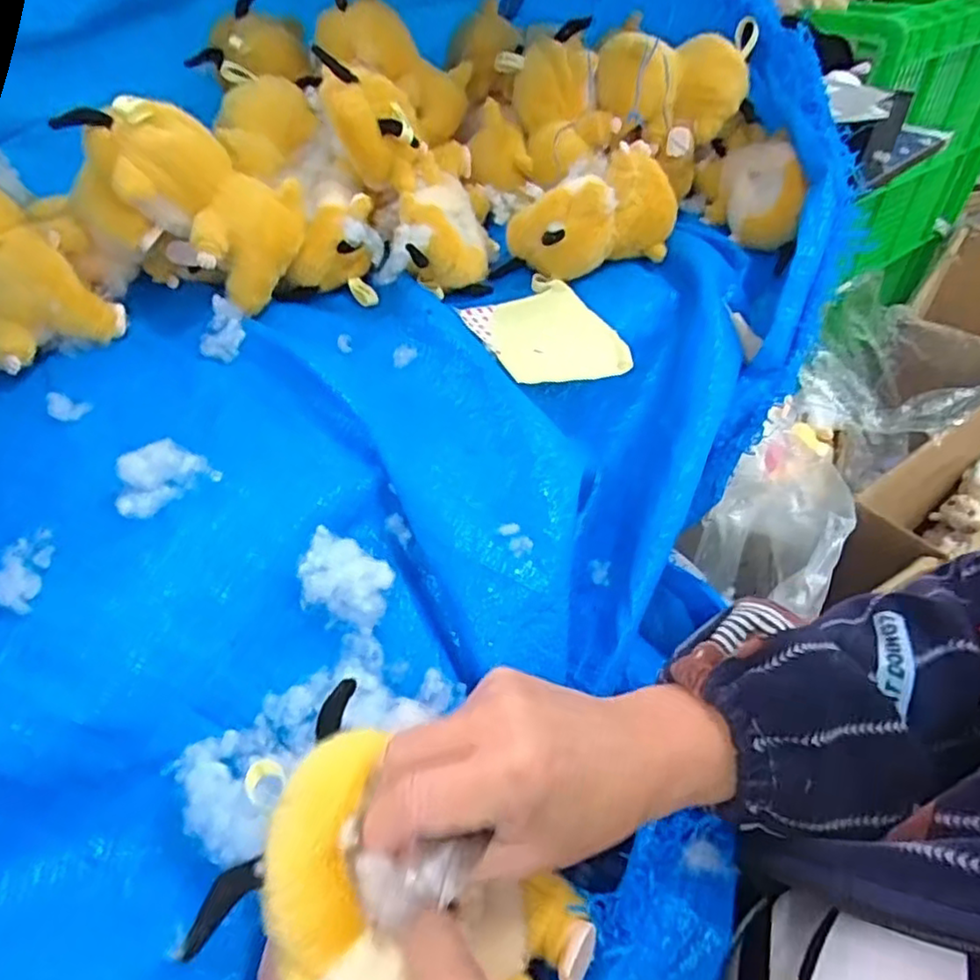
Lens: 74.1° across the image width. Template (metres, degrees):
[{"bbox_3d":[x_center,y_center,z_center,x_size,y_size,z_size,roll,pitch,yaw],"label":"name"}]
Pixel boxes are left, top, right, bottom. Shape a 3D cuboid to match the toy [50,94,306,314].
[{"bbox_3d":[-0.206,-0.201,0.470,0.125,0.131,0.072,10,45,10],"label":"toy"}]

